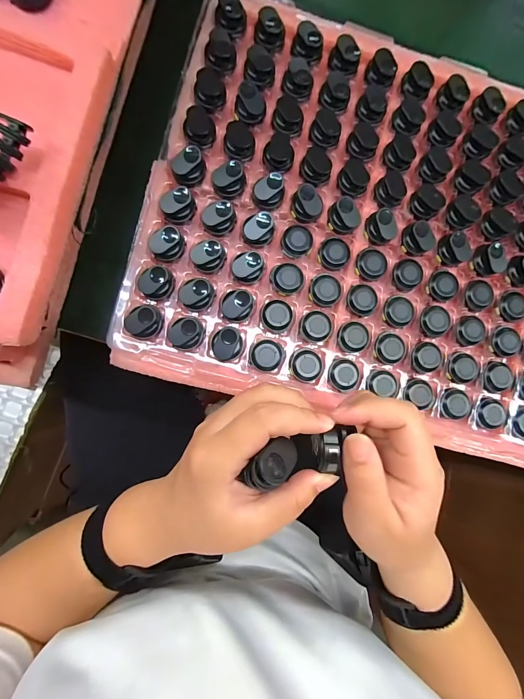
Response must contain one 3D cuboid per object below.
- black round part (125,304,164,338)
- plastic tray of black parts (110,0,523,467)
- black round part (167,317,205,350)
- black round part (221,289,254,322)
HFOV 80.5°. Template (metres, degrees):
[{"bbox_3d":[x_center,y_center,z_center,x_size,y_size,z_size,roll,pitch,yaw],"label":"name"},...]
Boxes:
[{"bbox_3d":[-0.101,-0.024,0.267,0.030,0.013,0.025,-44,91,-8],"label":"black round part"},{"bbox_3d":[0.148,-0.101,0.294,0.495,0.024,0.357,15,88,-4],"label":"plastic tray of black parts"},{"bbox_3d":[-0.067,-0.014,0.270,0.031,0.013,0.027,-3,86,-7],"label":"black round part"},{"bbox_3d":[-0.022,-0.040,0.277,0.028,0.009,0.027,1,85,-7],"label":"black round part"}]

